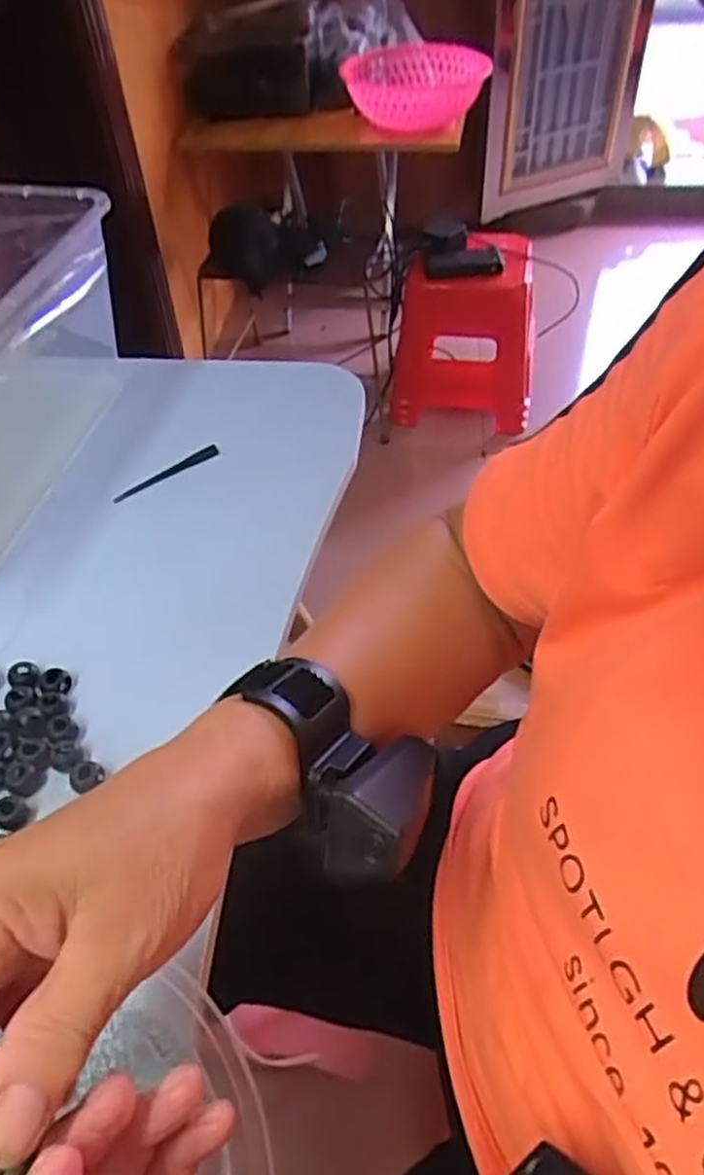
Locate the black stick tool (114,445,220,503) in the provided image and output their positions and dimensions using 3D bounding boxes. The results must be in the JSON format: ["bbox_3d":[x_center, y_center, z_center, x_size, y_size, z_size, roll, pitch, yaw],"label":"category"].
[{"bbox_3d":[-0.139,-0.086,0.582,0.087,0.006,0.007,-31,53,-23],"label":"black stick tool"}]

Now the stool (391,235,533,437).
[{"bbox_3d":[0.232,-0.519,1.598,0.282,0.332,0.192,4,48,7],"label":"stool"}]

